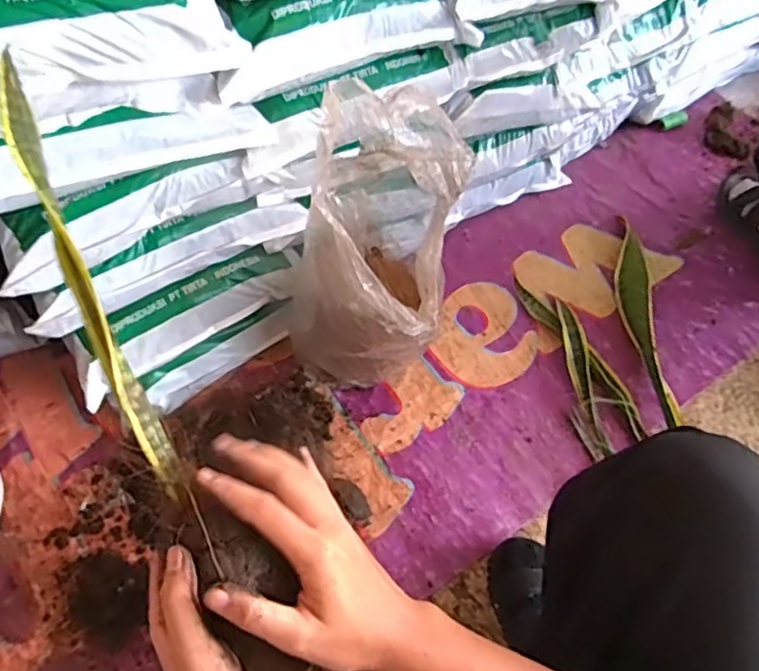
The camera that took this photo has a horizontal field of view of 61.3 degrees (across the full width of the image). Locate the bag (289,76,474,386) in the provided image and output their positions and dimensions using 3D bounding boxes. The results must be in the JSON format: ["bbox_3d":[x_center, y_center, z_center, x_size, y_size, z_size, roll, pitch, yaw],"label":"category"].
[{"bbox_3d":[0.007,-0.133,0.816,0.172,0.352,0.283,11,58,7],"label":"bag"}]

